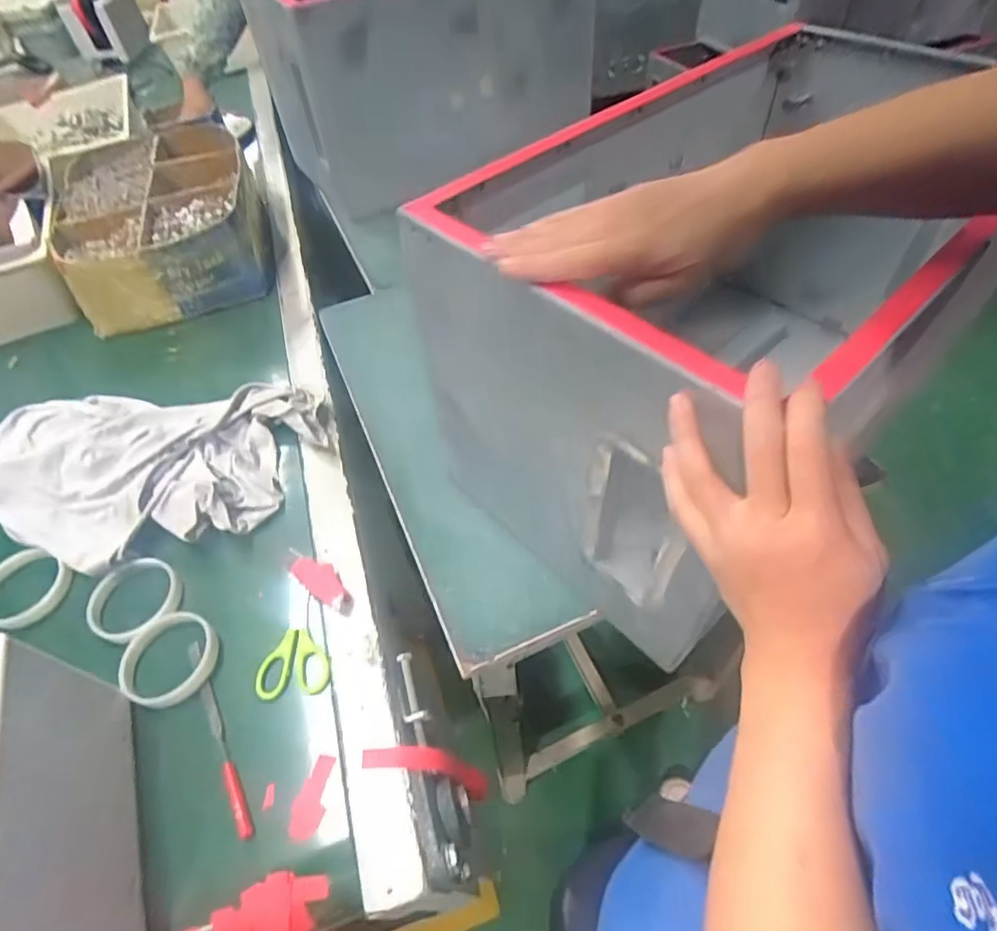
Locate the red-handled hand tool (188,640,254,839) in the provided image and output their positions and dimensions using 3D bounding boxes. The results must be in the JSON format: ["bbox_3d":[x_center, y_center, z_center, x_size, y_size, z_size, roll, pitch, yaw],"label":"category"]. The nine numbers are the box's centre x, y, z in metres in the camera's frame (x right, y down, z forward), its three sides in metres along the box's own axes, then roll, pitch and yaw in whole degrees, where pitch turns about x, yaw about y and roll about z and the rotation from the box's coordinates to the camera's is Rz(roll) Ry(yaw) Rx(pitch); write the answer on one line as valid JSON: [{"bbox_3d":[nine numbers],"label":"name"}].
[{"bbox_3d":[-0.241,0.225,0.487,0.011,0.011,0.184,-30,56,-16],"label":"red-handled hand tool"}]

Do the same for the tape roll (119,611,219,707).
[{"bbox_3d":[-0.301,0.177,0.523,0.080,0.012,0.084,-3,53,3],"label":"tape roll"}]

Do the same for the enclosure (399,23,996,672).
[{"bbox_3d":[0.207,-0.162,0.564,0.283,0.392,0.589,34,63,27],"label":"enclosure"}]

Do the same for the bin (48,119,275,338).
[{"bbox_3d":[-0.551,-0.416,0.948,0.302,0.116,0.438,-23,54,-12],"label":"bin"}]

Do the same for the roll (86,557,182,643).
[{"bbox_3d":[-0.361,0.127,0.562,0.085,0.009,0.085,-3,53,3],"label":"roll"}]

